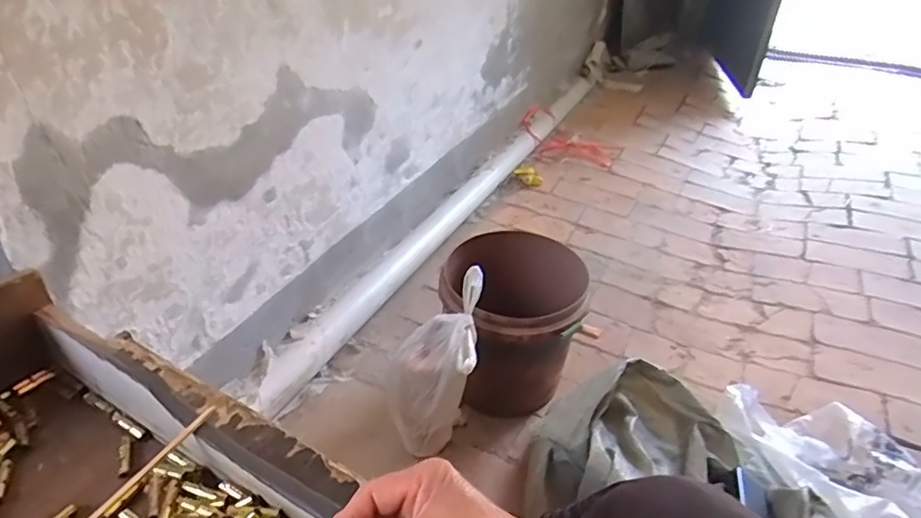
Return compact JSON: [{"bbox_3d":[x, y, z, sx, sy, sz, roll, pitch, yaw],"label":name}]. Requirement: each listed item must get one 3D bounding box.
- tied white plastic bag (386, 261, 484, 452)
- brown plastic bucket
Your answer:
[{"bbox_3d":[-0.036,0.182,0.907,0.140,0.357,0.100,33,23,35],"label":"tied white plastic bag"},{"bbox_3d":[0.090,0.135,1.079,0.259,0.278,0.233,3,36,0],"label":"brown plastic bucket"}]

